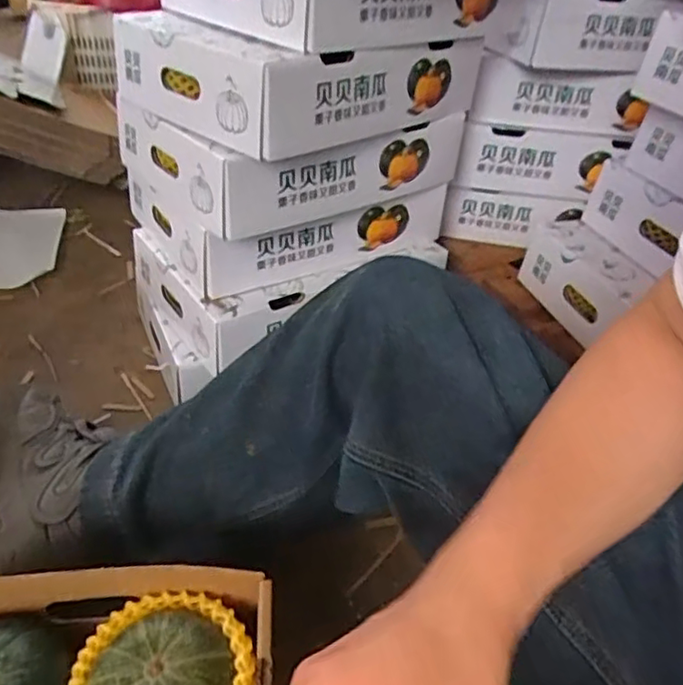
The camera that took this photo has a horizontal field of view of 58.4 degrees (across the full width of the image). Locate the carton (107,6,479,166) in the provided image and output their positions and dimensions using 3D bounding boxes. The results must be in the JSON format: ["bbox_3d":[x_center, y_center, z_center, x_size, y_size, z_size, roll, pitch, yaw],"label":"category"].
[{"bbox_3d":[-0.045,-0.328,0.717,0.266,0.089,0.347,32,45,31],"label":"carton"}]

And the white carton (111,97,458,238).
[{"bbox_3d":[-0.058,-0.255,0.768,0.353,0.089,0.268,-26,47,-34],"label":"white carton"}]

